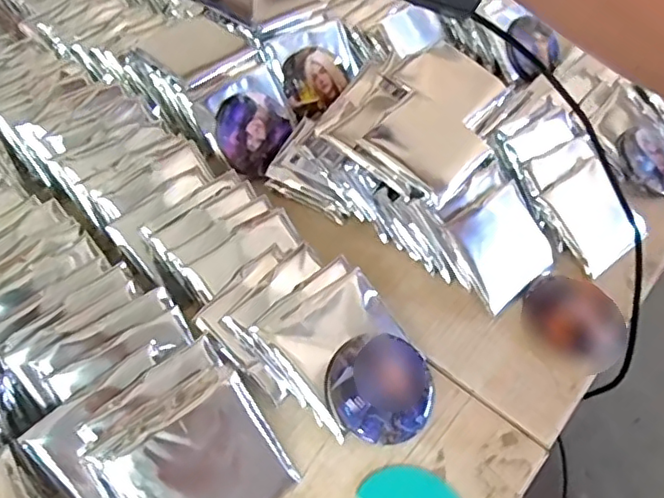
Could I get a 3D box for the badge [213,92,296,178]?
[{"bbox_3d":[-0.071,-0.104,0.528,0.062,0.013,0.072,43,67,-25],"label":"badge"}]

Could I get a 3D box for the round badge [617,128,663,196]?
[{"bbox_3d":[0.300,-0.084,0.564,0.072,0.008,0.062,33,63,-7],"label":"round badge"}]

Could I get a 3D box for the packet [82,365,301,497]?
[{"bbox_3d":[-0.077,0.128,0.348,0.092,0.012,0.085,-34,101,-25],"label":"packet"}]

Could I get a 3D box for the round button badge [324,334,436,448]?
[{"bbox_3d":[0.033,0.092,0.400,0.072,0.009,0.069,7,67,-16],"label":"round button badge"}]

